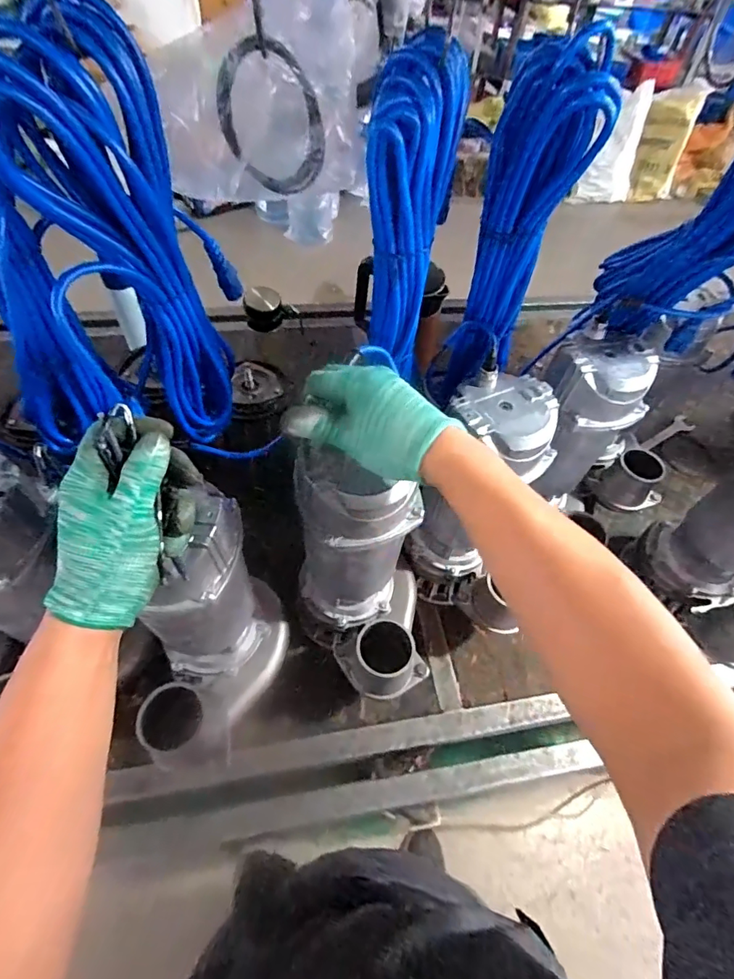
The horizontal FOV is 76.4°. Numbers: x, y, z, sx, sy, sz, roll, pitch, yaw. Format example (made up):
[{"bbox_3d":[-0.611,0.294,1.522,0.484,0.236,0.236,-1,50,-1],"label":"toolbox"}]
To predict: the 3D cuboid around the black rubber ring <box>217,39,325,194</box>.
[{"bbox_3d":[-0.068,-0.261,0.333,0.077,0.087,0.015,6,54,0],"label":"black rubber ring"}]

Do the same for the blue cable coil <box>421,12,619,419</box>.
[{"bbox_3d":[0.130,-0.216,0.435,0.081,0.293,0.061,4,54,-2],"label":"blue cable coil"}]

